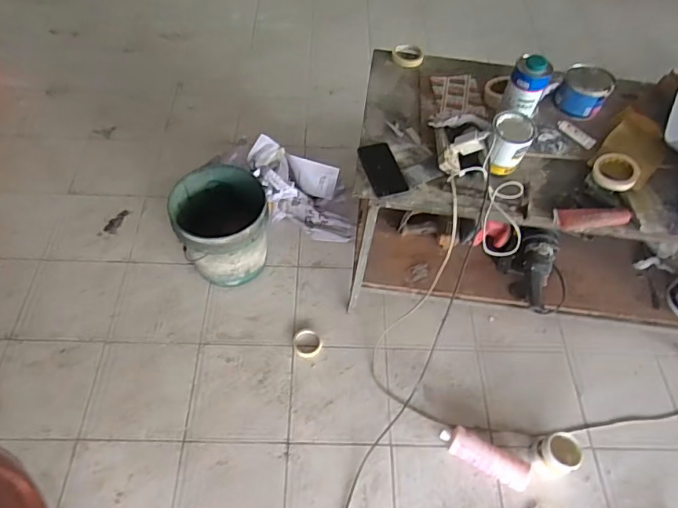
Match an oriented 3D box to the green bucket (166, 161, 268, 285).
[{"bbox_3d":[-0.385,-0.086,1.637,0.305,0.306,0.341,-4,58,-6],"label":"green bucket"}]

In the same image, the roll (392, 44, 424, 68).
[{"bbox_3d":[0.210,-0.603,1.474,0.094,0.020,0.099,2,58,-3],"label":"roll"}]

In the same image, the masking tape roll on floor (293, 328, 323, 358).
[{"bbox_3d":[-0.098,0.286,1.555,0.092,0.035,0.095,2,53,-3],"label":"masking tape roll on floor"}]

